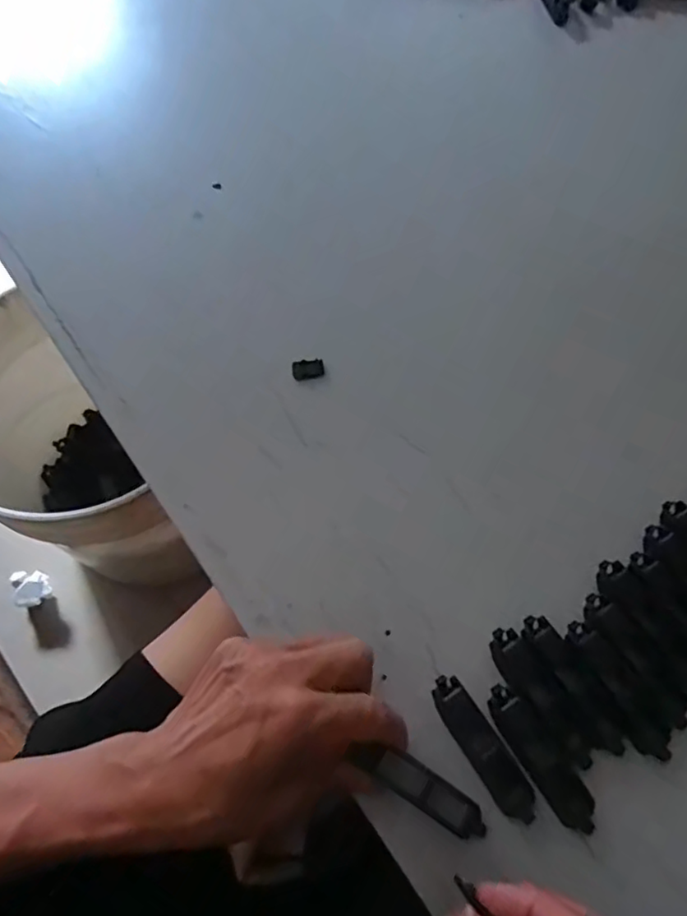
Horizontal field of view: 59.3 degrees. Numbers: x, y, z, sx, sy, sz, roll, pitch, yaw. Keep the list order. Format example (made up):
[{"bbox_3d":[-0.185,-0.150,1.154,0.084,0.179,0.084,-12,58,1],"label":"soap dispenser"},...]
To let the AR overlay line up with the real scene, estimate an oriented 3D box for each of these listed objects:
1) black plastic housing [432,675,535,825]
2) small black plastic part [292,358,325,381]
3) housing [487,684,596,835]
[{"bbox_3d":[0.070,0.146,0.305,0.018,0.010,0.074,-31,70,-13],"label":"black plastic housing"},{"bbox_3d":[-0.023,-0.058,0.395,0.020,0.006,0.012,-14,67,-6],"label":"small black plastic part"},{"bbox_3d":[0.099,0.151,0.303,0.020,0.012,0.075,-32,71,-13],"label":"housing"}]

